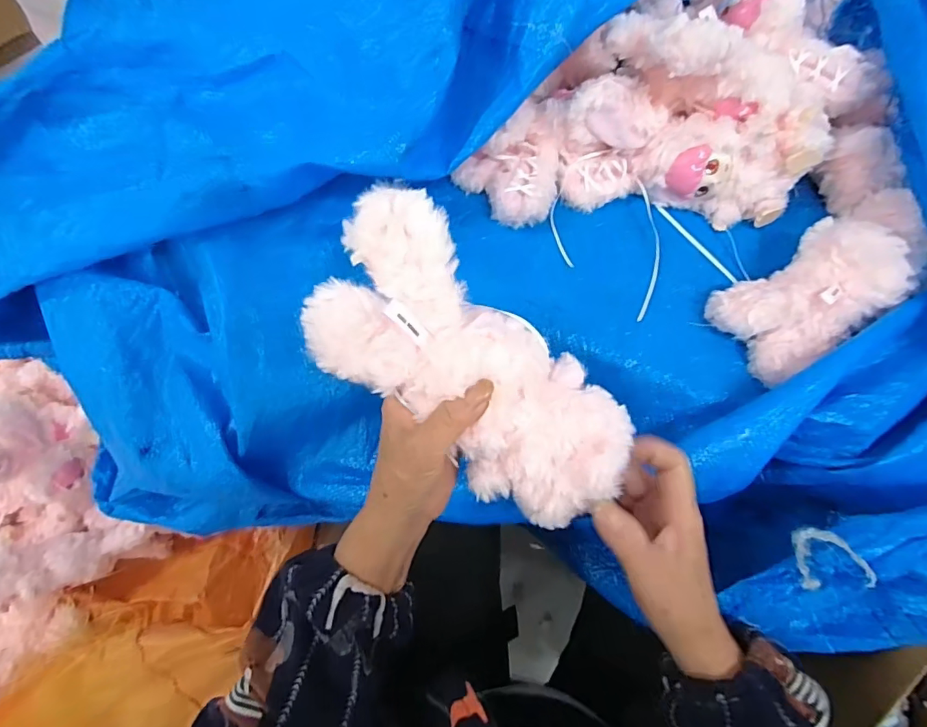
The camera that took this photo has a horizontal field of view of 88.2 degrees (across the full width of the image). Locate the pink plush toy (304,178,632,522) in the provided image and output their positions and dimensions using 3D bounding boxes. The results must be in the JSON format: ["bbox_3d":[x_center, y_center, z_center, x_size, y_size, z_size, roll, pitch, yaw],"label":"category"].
[{"bbox_3d":[0.002,0.001,0.300,0.216,0.074,0.098,43,69,3],"label":"pink plush toy"}]

